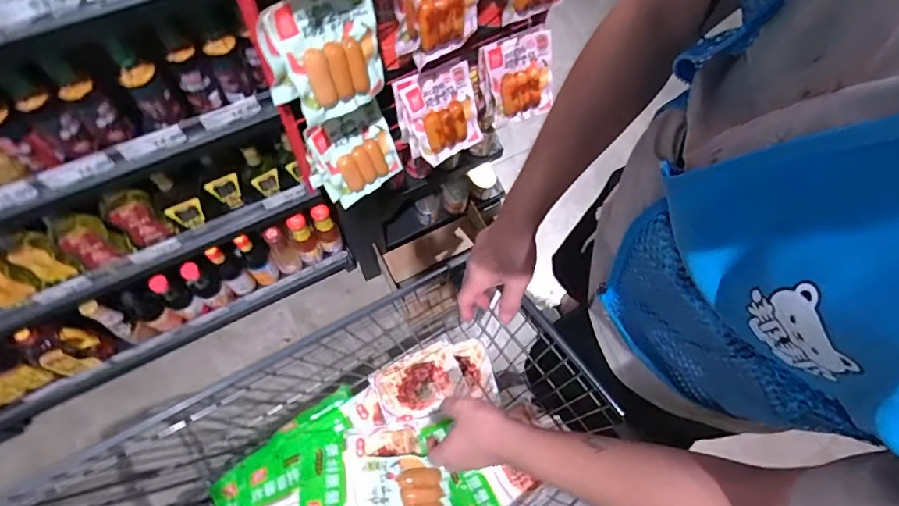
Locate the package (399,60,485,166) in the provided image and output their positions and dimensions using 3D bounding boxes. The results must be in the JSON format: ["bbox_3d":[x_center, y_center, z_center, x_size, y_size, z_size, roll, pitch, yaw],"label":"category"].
[{"bbox_3d":[-0.004,-0.237,0.819,0.126,0.149,0.022,-33,38,-16],"label":"package"}]

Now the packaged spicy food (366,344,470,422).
[{"bbox_3d":[-0.056,0.232,0.849,0.153,0.031,0.105,-22,69,-12],"label":"packaged spicy food"}]

